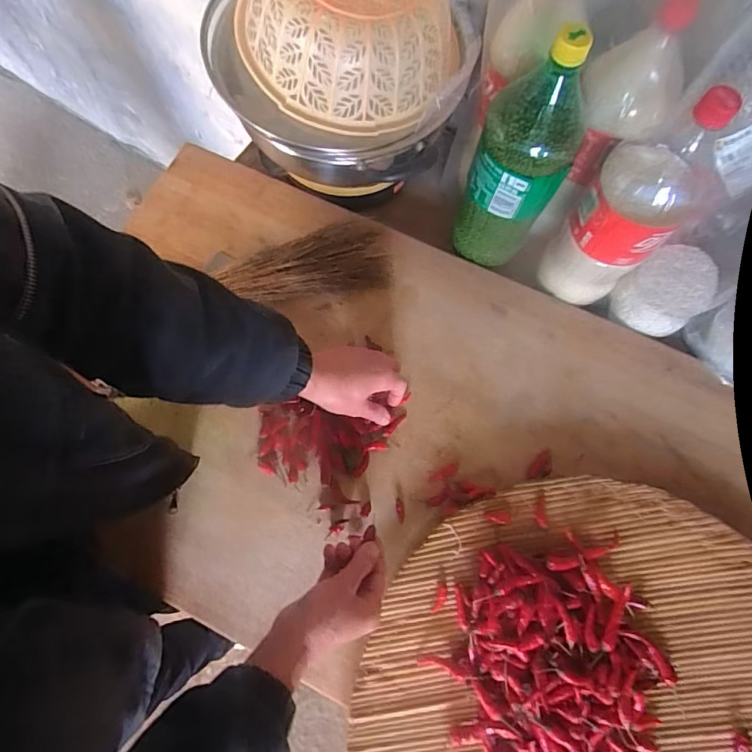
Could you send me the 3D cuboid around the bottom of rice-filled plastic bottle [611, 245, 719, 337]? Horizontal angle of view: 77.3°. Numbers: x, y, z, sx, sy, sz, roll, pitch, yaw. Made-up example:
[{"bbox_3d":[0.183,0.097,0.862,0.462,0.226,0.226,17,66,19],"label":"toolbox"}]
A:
[{"bbox_3d":[0.382,-0.111,0.619,0.103,0.063,0.092,-29,75,-10],"label":"bottom of rice-filled plastic bottle"}]

